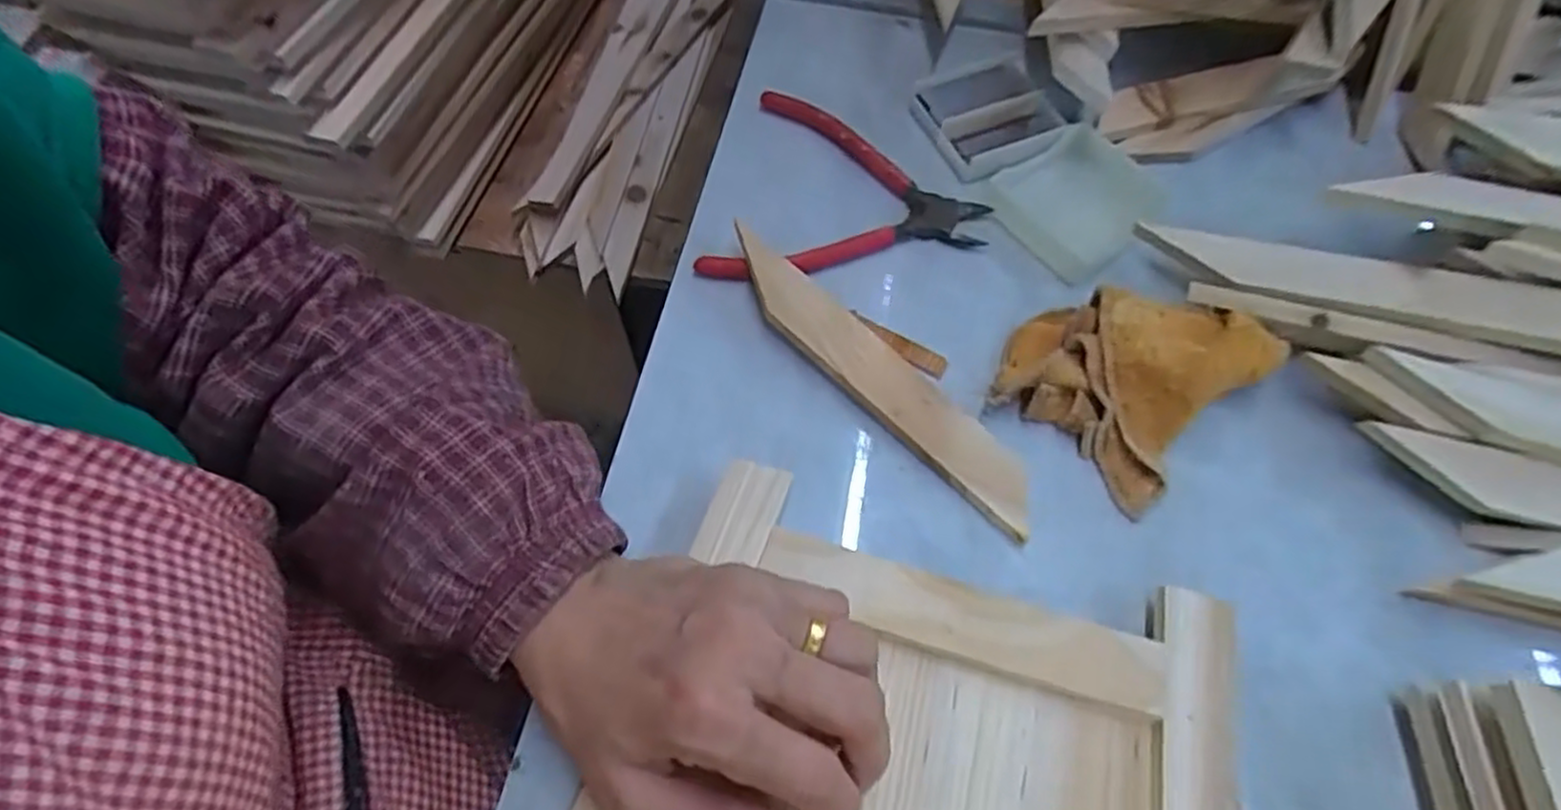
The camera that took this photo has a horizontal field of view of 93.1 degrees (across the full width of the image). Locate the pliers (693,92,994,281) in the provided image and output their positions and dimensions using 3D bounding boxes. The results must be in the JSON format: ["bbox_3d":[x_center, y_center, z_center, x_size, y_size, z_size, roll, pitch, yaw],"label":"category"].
[{"bbox_3d":[0.040,-0.106,0.393,0.136,0.012,0.126,14,63,6],"label":"pliers"}]

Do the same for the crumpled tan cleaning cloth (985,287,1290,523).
[{"bbox_3d":[0.156,-0.018,0.333,0.095,0.044,0.095,39,68,17],"label":"crumpled tan cleaning cloth"}]

